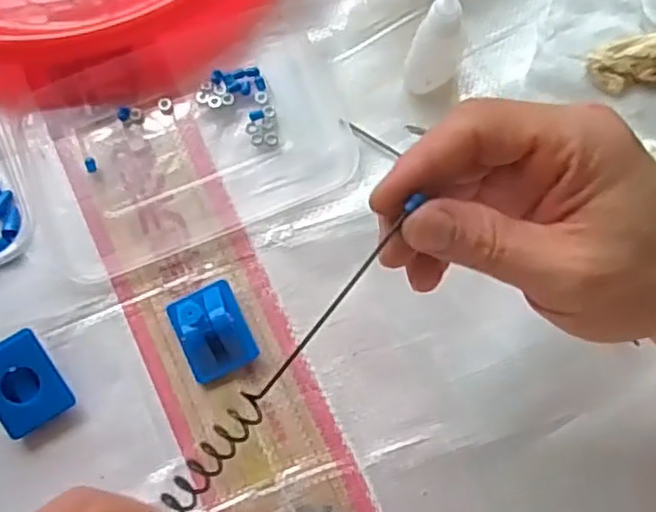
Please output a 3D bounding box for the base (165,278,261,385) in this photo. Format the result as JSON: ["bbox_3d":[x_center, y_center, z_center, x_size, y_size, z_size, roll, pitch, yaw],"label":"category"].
[{"bbox_3d":[-0.058,0.037,0.350,0.034,0.020,0.043,-25,77,-7],"label":"base"}]

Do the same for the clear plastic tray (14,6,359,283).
[{"bbox_3d":[-0.079,-0.070,0.385,0.169,0.007,0.126,-21,76,-6],"label":"clear plastic tray"}]

